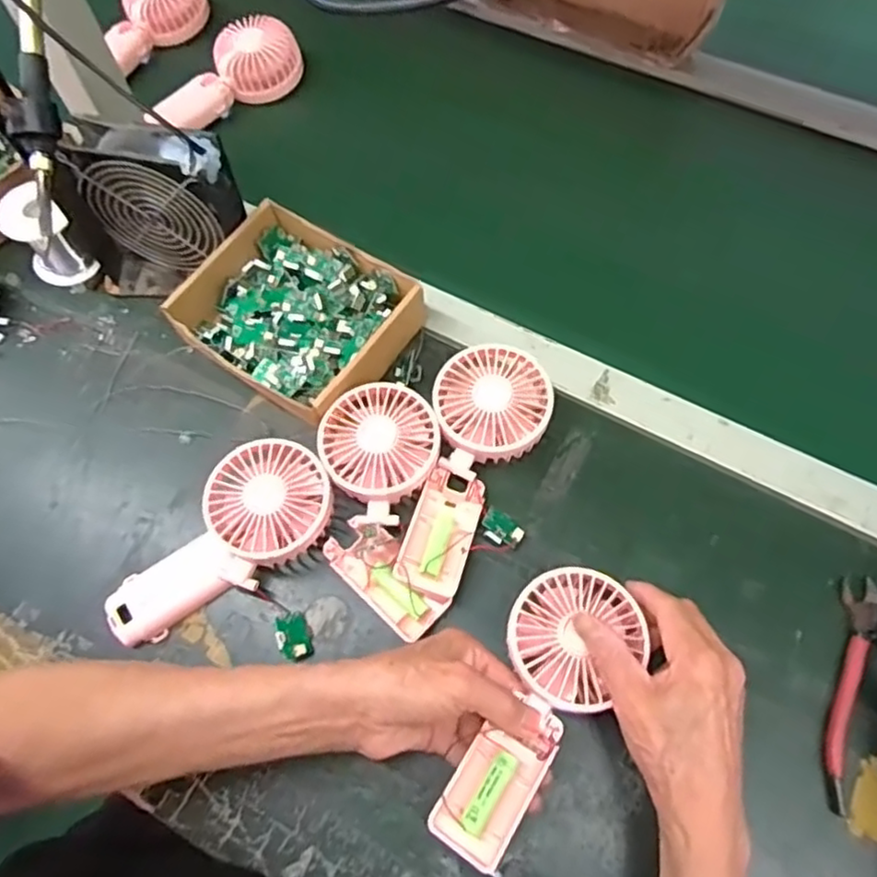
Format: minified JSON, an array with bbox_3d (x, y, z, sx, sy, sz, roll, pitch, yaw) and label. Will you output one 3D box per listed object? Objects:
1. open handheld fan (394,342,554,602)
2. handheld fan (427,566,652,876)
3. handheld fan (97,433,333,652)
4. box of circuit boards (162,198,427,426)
[{"bbox_3d":[0.021,0.018,0.486,0.088,0.035,0.190,19,67,11],"label":"open handheld fan"},{"bbox_3d":[0.064,0.170,0.415,0.080,0.034,0.182,27,71,14],"label":"handheld fan"},{"bbox_3d":[-0.156,0.076,0.473,0.177,0.032,0.085,-43,70,-1],"label":"handheld fan"},{"bbox_3d":[-0.115,-0.101,0.548,0.165,0.052,0.146,32,70,16],"label":"box of circuit boards"}]

